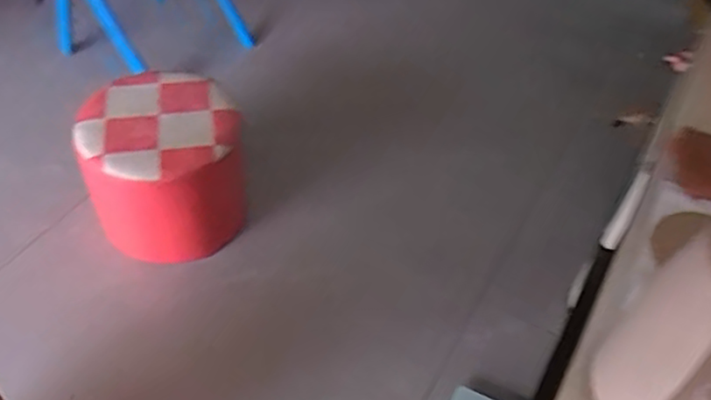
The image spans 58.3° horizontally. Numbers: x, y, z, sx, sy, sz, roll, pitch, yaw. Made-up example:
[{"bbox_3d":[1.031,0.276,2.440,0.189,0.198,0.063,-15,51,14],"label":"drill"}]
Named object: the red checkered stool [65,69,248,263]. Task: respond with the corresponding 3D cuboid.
[{"bbox_3d":[-0.363,-0.050,1.241,0.281,0.275,0.299,-13,52,-16],"label":"red checkered stool"}]

